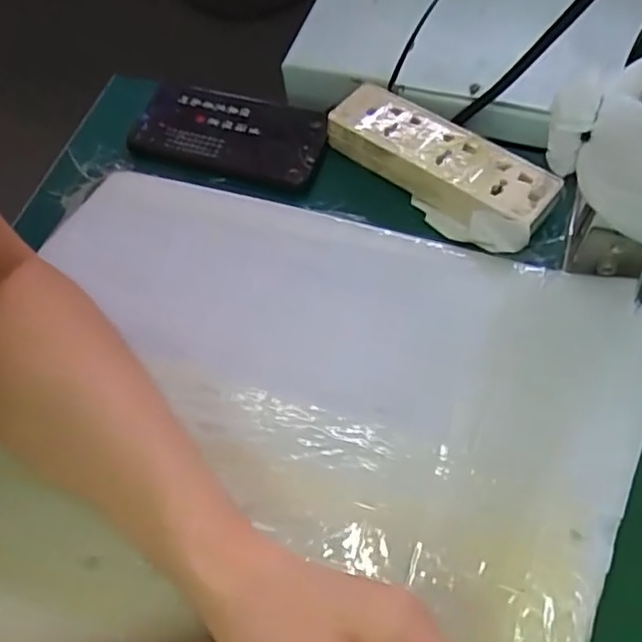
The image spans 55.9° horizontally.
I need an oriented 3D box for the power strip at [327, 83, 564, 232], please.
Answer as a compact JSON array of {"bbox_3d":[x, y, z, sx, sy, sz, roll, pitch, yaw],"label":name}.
[{"bbox_3d":[0.083,-0.116,0.436,0.168,0.027,0.052,37,70,21],"label":"power strip"}]

